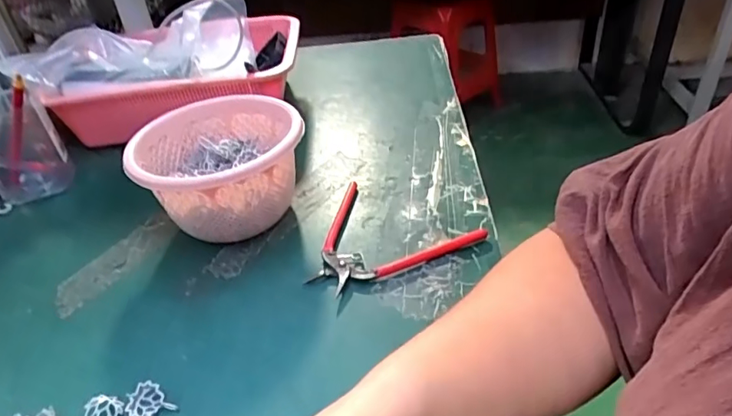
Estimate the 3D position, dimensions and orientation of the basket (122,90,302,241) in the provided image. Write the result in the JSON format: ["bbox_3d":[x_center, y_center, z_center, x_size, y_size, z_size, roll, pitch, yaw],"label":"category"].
[{"bbox_3d":[-0.123,-0.028,0.466,0.141,0.093,0.135,-10,36,-4],"label":"basket"}]

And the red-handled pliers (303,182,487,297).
[{"bbox_3d":[0.007,0.030,0.434,0.142,0.011,0.116,23,45,35],"label":"red-handled pliers"}]

